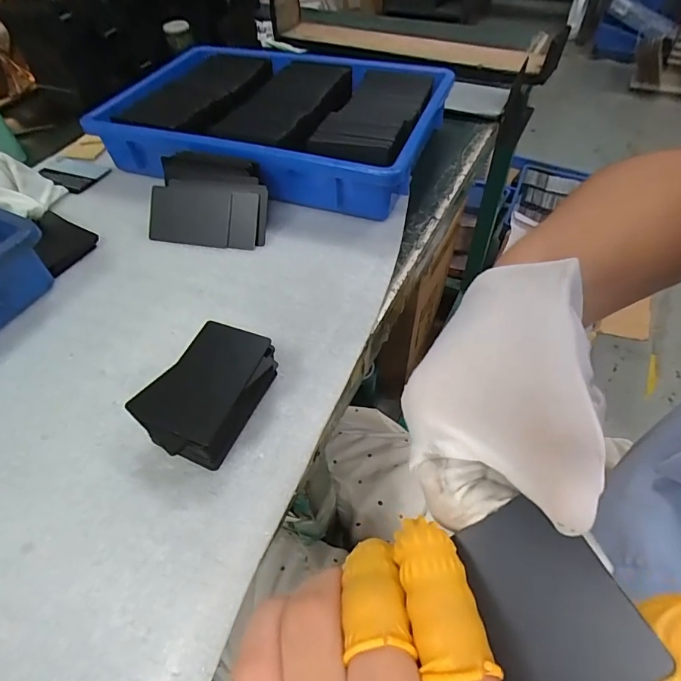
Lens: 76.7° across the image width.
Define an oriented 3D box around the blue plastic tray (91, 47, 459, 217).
[{"bbox_3d":[-0.069,-0.259,0.511,0.344,0.067,0.239,16,55,13],"label":"blue plastic tray"}]

